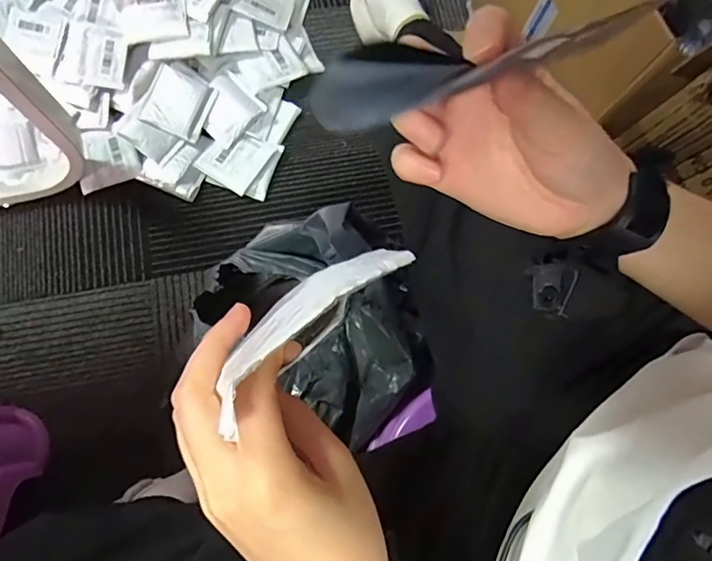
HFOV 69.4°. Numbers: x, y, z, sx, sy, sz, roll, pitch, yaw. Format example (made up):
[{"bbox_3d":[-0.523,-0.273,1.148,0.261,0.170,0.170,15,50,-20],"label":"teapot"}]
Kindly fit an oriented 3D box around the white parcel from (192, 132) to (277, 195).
[{"bbox_3d":[-0.214,-0.216,0.910,0.103,0.009,0.104,29,75,7],"label":"white parcel"}]

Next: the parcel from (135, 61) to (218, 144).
[{"bbox_3d":[-0.311,-0.311,0.902,0.105,0.011,0.107,22,85,-4],"label":"parcel"}]

